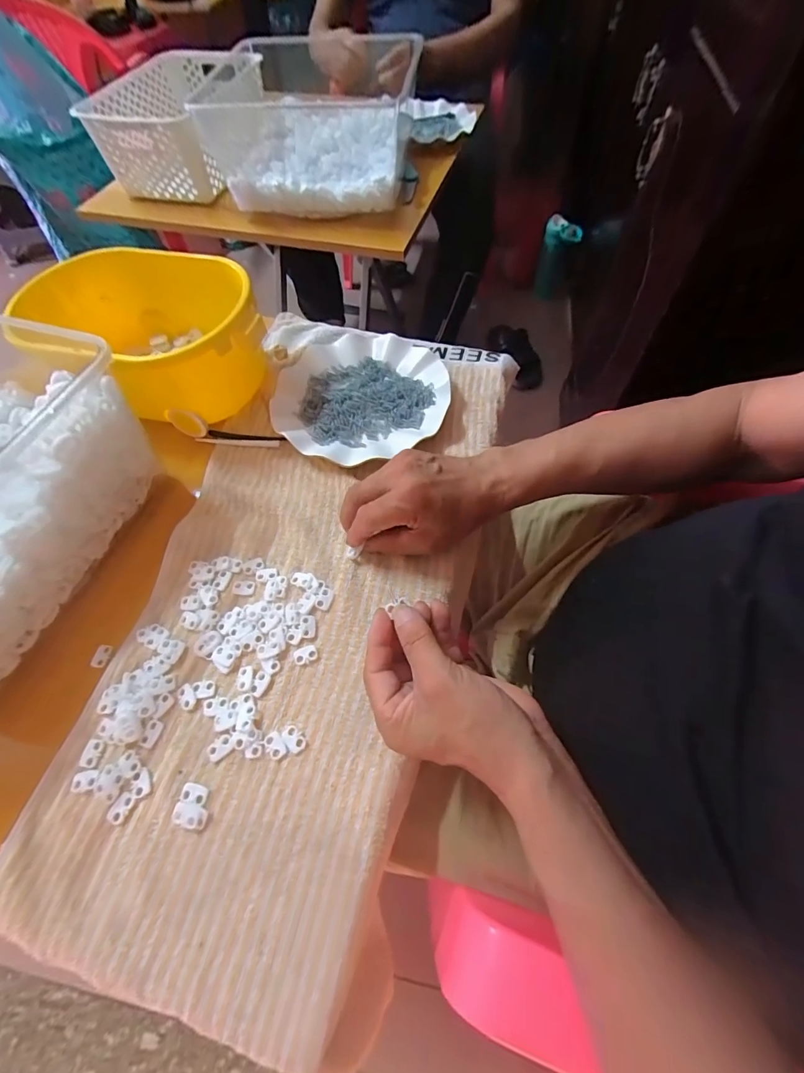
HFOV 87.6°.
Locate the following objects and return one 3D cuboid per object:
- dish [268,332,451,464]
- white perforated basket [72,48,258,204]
[{"bbox_3d":[-0.044,-0.153,0.454,0.184,0.021,0.174,-1,60,2],"label":"dish"},{"bbox_3d":[-0.378,-0.724,0.753,0.223,0.131,0.314,9,61,8],"label":"white perforated basket"}]

